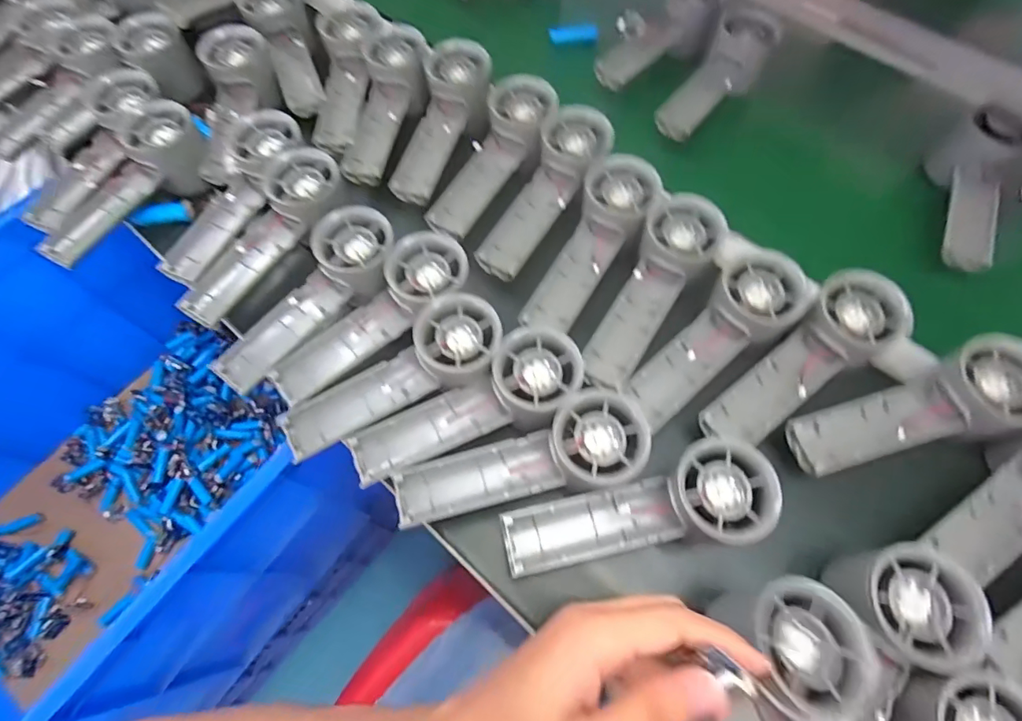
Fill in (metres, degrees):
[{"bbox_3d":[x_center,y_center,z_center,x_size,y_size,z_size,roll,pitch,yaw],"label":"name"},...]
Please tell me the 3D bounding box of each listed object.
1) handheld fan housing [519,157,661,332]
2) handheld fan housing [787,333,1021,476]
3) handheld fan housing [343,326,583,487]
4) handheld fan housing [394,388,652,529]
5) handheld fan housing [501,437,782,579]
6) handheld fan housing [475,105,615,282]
[{"bbox_3d":[0.061,-0.086,0.379,0.052,0.029,0.151,28,81,13],"label":"handheld fan housing"},{"bbox_3d":[0.265,0.036,0.329,0.161,0.034,0.056,-21,64,6],"label":"handheld fan housing"},{"bbox_3d":[-0.028,0.034,0.330,0.157,0.033,0.055,-27,66,2],"label":"handheld fan housing"},{"bbox_3d":[0.007,0.064,0.311,0.158,0.028,0.054,-18,64,6],"label":"handheld fan housing"},{"bbox_3d":[0.077,0.094,0.302,0.162,0.037,0.058,-17,64,6],"label":"handheld fan housing"},{"bbox_3d":[0.028,-0.136,0.404,0.057,0.025,0.159,29,81,14],"label":"handheld fan housing"}]

